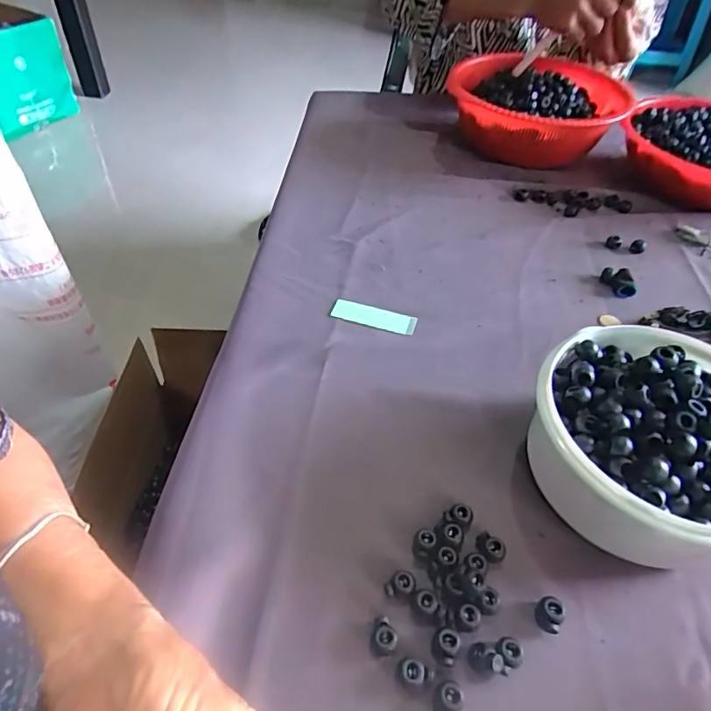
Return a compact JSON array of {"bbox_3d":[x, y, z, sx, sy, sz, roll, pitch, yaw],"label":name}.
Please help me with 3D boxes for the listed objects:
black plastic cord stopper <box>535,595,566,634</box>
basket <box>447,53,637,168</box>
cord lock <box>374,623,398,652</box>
[{"bbox_3d":[0.116,0.154,0.302,0.015,0.010,0.017,25,52,20],"label":"black plastic cord stopper"},{"bbox_3d":[0.246,-0.330,0.706,0.234,0.091,0.217,6,48,4],"label":"basket"},{"bbox_3d":[0.017,0.162,0.291,0.013,0.010,0.013,1,47,-1],"label":"cord lock"}]

